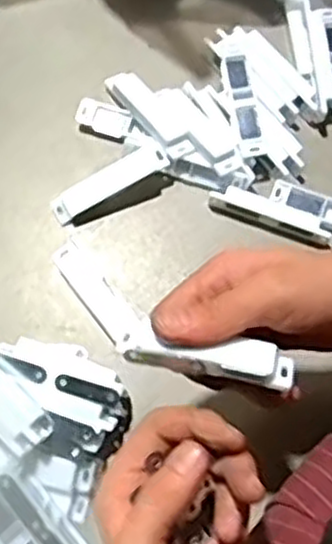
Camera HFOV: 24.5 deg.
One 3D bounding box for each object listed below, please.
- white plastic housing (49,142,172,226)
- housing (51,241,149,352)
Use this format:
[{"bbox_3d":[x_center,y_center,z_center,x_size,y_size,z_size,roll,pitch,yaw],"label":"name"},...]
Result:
[{"bbox_3d":[-0.043,-0.068,0.574,0.094,0.006,0.025,-30,73,3],"label":"white plastic housing"},{"bbox_3d":[-0.051,0.017,0.562,0.025,0.004,0.091,-37,79,-10],"label":"housing"}]

